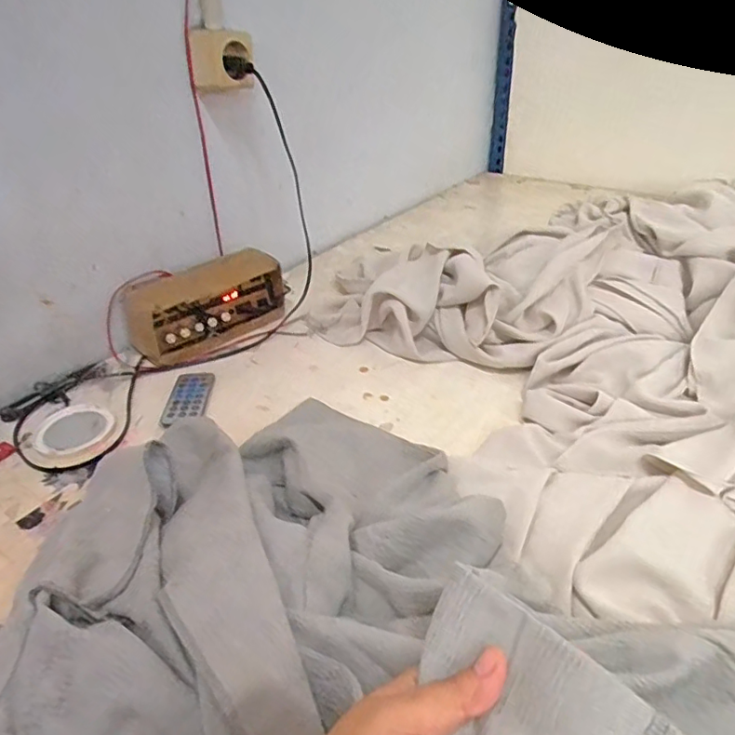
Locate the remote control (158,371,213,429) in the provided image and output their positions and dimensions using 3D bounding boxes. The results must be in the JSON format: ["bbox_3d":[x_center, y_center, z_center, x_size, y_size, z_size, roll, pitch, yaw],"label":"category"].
[{"bbox_3d":[-0.189,0.032,0.586,0.040,0.005,0.096,-4,34,-1],"label":"remote control"}]

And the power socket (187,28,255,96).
[{"bbox_3d":[-0.167,-0.351,0.632,0.068,0.067,0.049,-24,39,-28],"label":"power socket"}]

